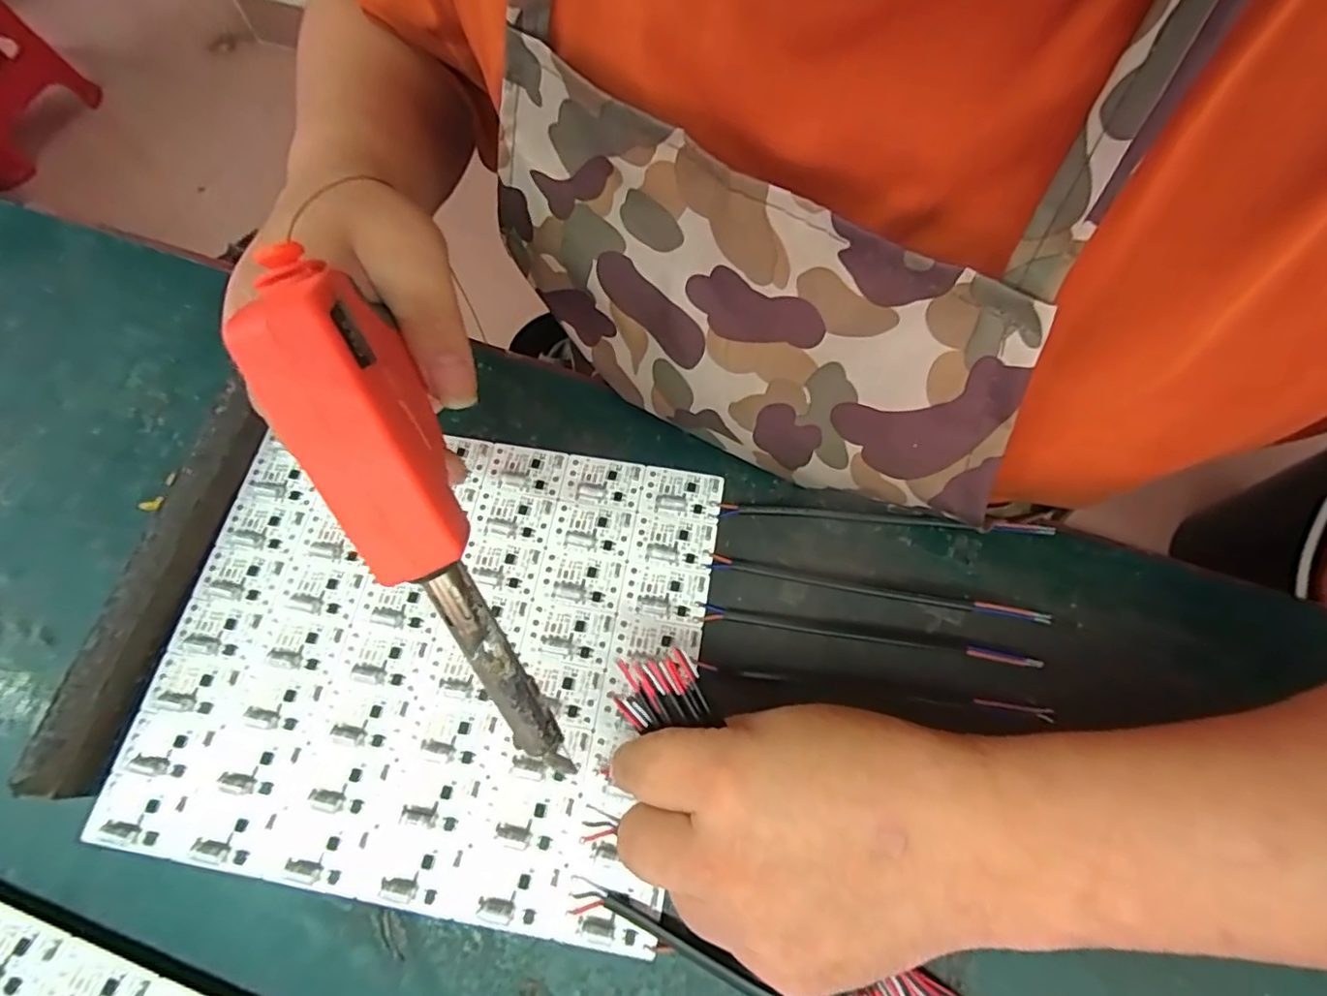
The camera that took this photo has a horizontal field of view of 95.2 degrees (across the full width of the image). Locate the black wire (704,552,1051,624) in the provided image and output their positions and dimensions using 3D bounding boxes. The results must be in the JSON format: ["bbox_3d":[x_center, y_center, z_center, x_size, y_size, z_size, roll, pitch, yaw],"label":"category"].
[{"bbox_3d":[0.090,0.041,0.271,0.142,0.012,0.008,8,68,18],"label":"black wire"}]

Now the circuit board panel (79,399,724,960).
[{"bbox_3d":[-0.106,0.065,0.275,0.235,0.007,0.201,9,69,5],"label":"circuit board panel"}]

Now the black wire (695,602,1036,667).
[{"bbox_3d":[0.086,0.060,0.268,0.141,0.020,0.007,9,69,5],"label":"black wire"}]

